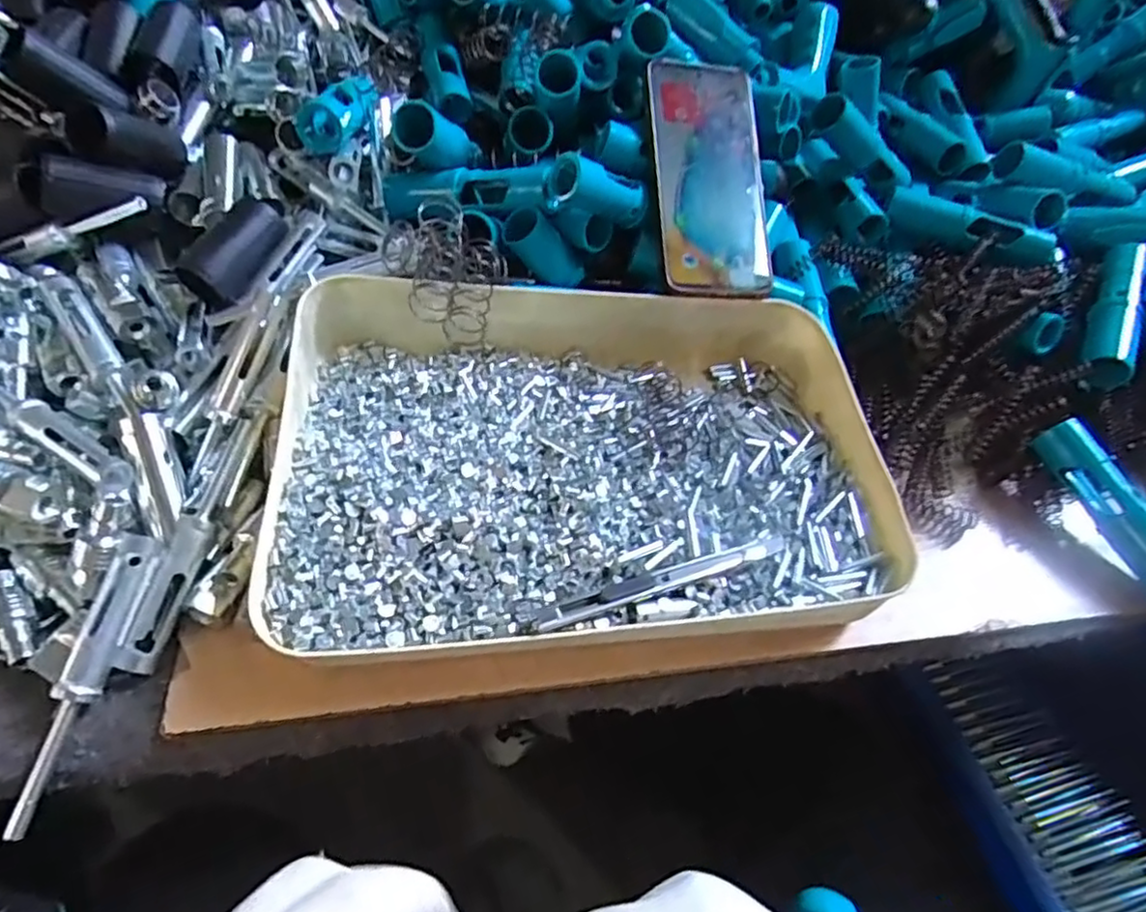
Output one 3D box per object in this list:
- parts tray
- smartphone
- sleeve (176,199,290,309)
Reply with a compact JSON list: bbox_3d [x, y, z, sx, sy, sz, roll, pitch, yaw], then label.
[{"bbox_3d":[0.009,-0.009,0.377,0.327,0.052,0.232,-3,50,-9],"label":"parts tray"},{"bbox_3d":[0.094,-0.185,0.447,0.081,0.016,0.163,-2,81,-15],"label":"smartphone"},{"bbox_3d":[-0.200,-0.120,0.397,0.030,0.033,0.065,5,56,47],"label":"sleeve"}]

